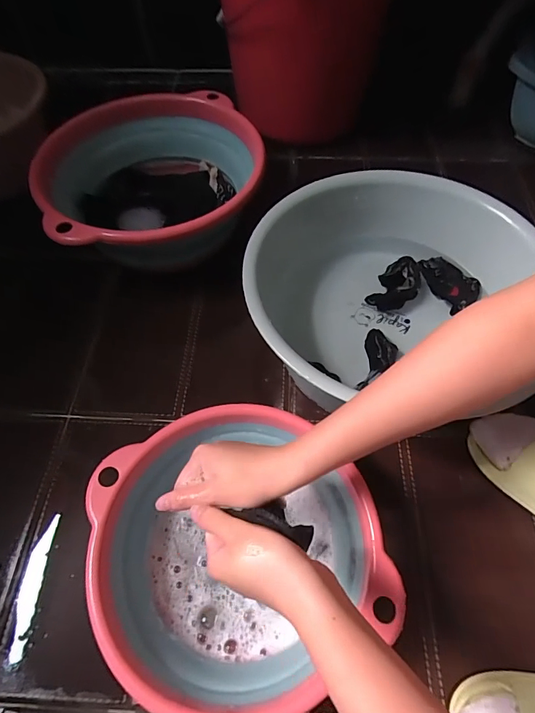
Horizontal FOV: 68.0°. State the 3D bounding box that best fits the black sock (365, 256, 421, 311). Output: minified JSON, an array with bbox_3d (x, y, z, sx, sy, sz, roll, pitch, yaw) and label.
[{"bbox_3d":[0.199,-0.109,0.606,0.060,0.019,0.109,25,63,14],"label":"black sock"}]

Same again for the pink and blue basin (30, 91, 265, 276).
[{"bbox_3d":[-0.182,-0.284,0.660,0.331,0.118,0.334,0,60,0],"label":"pink and blue basin"}]

